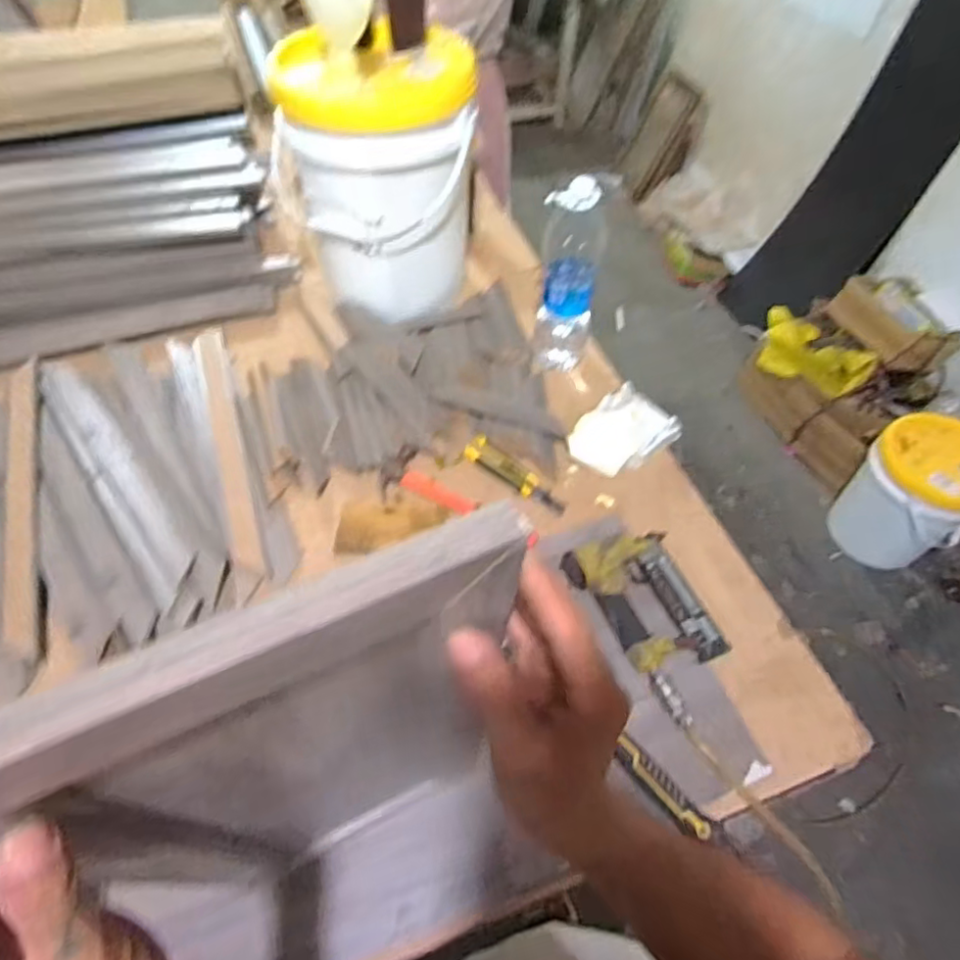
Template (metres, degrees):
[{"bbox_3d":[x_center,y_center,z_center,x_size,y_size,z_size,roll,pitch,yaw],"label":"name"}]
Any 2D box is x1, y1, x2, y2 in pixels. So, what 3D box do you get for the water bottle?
[{"bbox_3d":[0.138,-0.302,0.965,0.098,0.348,0.115,10,55,5],"label":"water bottle"}]

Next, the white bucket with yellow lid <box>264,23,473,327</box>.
[{"bbox_3d":[-0.153,-0.486,1.001,0.271,0.370,0.256,1,55,-1],"label":"white bucket with yellow lid"}]

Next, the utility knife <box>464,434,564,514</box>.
[{"bbox_3d":[0.051,-0.003,0.908,0.170,0.022,0.040,38,62,22],"label":"utility knife"}]

